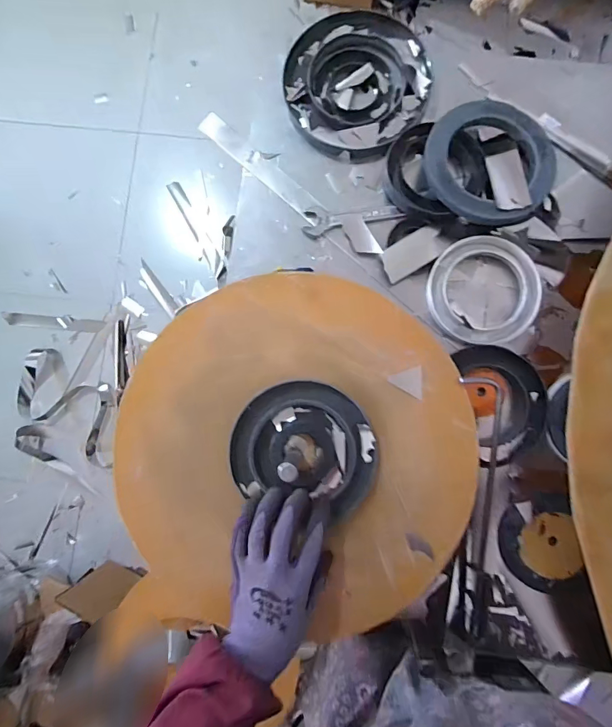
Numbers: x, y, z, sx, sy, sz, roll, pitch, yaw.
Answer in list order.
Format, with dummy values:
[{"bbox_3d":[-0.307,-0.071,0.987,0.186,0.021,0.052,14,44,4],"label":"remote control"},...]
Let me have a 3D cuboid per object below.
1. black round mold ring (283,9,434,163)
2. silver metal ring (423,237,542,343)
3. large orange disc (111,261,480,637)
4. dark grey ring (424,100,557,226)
[{"bbox_3d":[0.068,-0.370,0.512,0.187,0.026,0.190,0,87,4],"label":"black round mold ring"},{"bbox_3d":[0.221,-0.091,0.482,0.135,0.011,0.132,0,87,4],"label":"silver metal ring"},{"bbox_3d":[-0.010,0.091,0.428,0.378,0.028,0.374,0,87,4],"label":"large orange disc"},{"bbox_3d":[0.227,-0.243,0.467,0.138,0.040,0.151,0,87,4],"label":"dark grey ring"}]

